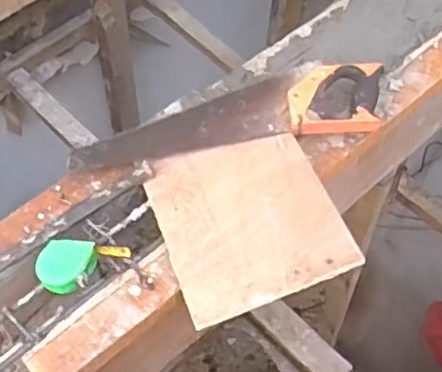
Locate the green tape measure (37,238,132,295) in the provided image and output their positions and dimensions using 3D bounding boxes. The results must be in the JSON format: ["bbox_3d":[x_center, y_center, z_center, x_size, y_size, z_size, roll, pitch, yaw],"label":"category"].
[{"bbox_3d":[-0.172,0.101,0.788,0.106,0.025,0.064,4,75,5],"label":"green tape measure"}]

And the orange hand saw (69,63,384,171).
[{"bbox_3d":[0.014,-0.097,0.896,0.448,0.052,0.120,-8,59,-6],"label":"orange hand saw"}]

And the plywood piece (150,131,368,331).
[{"bbox_3d":[0.031,0.039,0.800,0.207,0.009,0.234,-22,57,-2],"label":"plywood piece"}]

